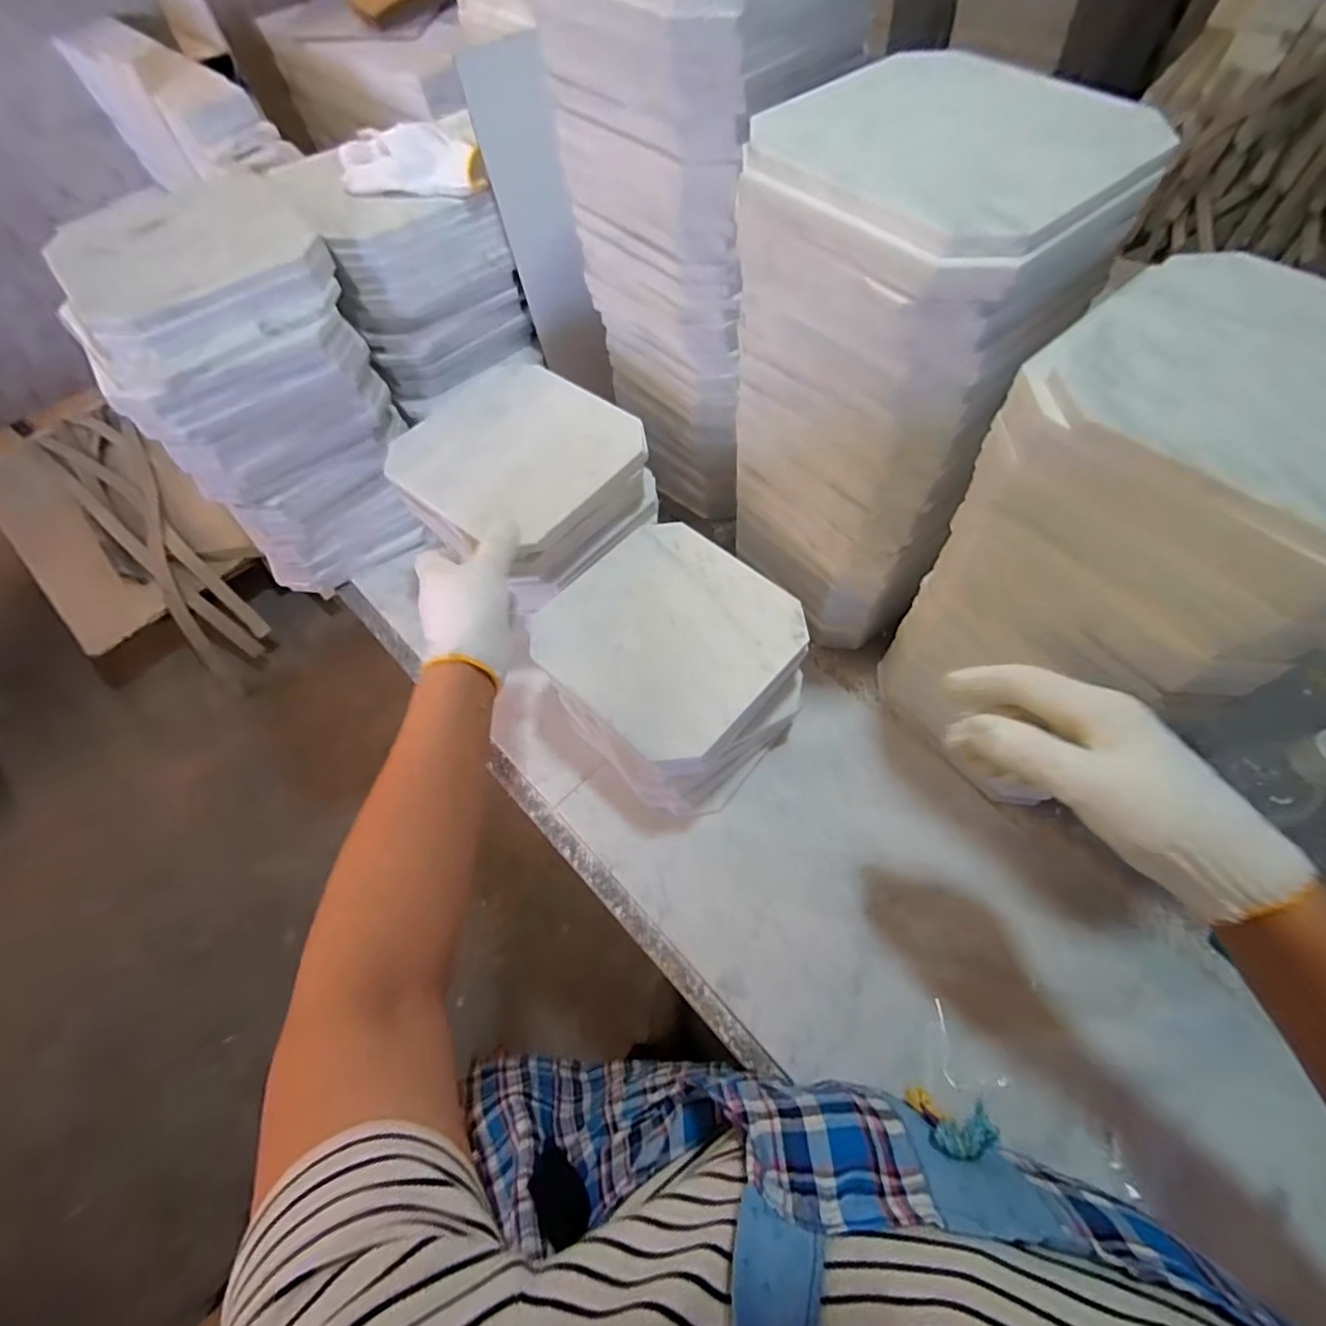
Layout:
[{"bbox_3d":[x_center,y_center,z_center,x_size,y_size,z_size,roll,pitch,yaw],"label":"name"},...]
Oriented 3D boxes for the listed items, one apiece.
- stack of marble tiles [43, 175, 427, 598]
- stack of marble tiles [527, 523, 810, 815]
[{"bbox_3d":[-0.407,-0.279,0.641,0.210,0.299,0.225,-27,62,-11],"label":"stack of marble tiles"},{"bbox_3d":[0.014,0.011,0.561,0.212,0.150,0.218,-41,66,-18],"label":"stack of marble tiles"}]

